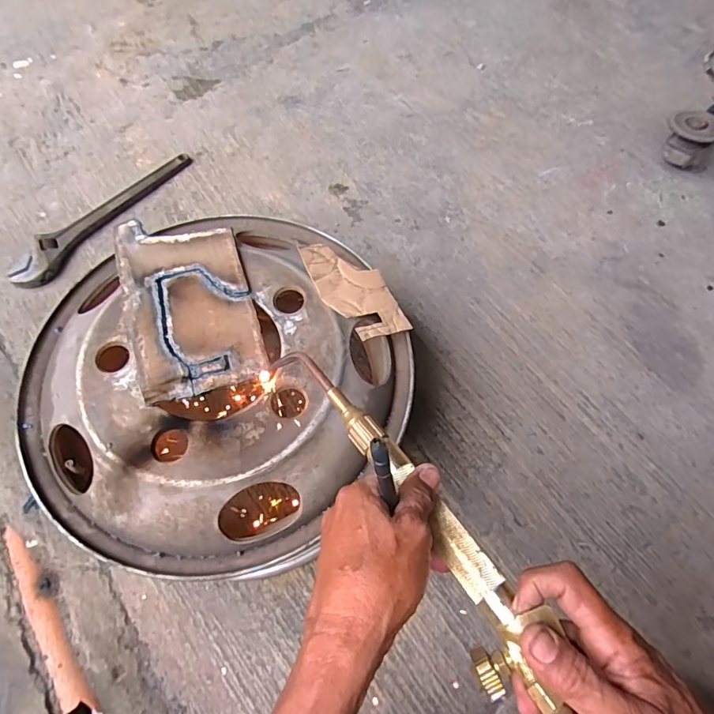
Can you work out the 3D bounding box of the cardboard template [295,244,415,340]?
[{"bbox_3d":[-0.003,-0.081,0.547,0.089,0.005,0.143,-13,61,-27],"label":"cardboard template"}]

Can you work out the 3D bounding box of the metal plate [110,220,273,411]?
[{"bbox_3d":[-0.188,-0.067,0.518,0.131,0.008,0.233,-18,64,-8],"label":"metal plate"}]

